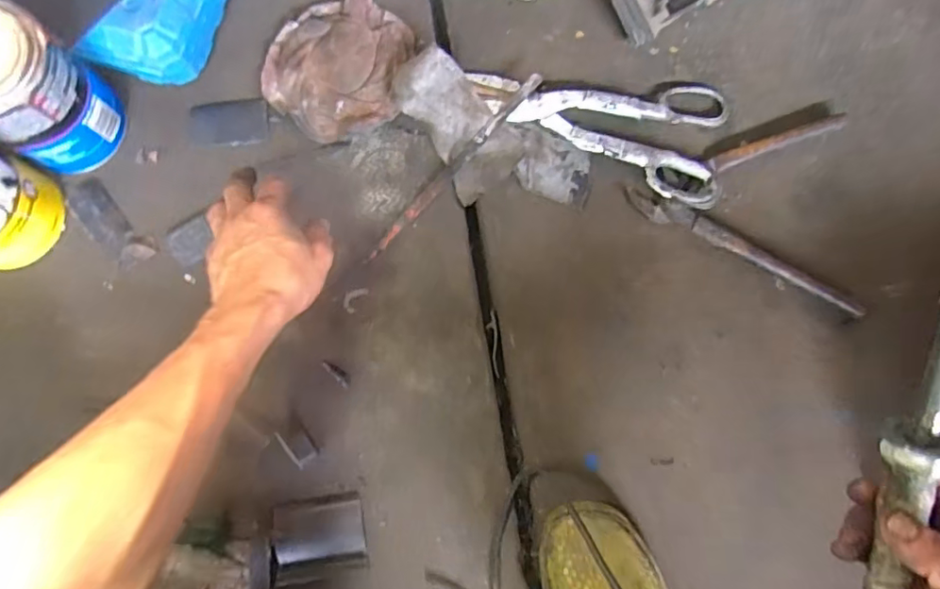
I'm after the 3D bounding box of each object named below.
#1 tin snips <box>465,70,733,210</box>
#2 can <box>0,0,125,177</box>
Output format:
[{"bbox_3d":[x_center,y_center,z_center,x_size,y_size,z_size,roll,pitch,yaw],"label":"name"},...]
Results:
[{"bbox_3d":[0.130,-0.184,0.568,0.263,0.024,0.133,17,81,1],"label":"tin snips"},{"bbox_3d":[-0.394,-0.178,0.502,0.101,0.129,0.098,0,81,-2],"label":"can"}]

